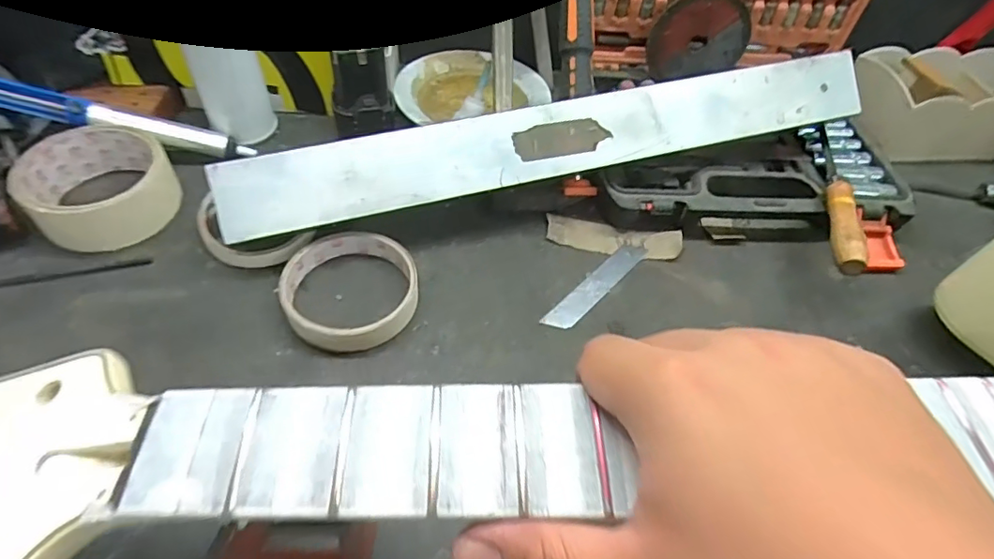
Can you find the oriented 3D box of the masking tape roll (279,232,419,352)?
[{"bbox_3d":[-0.094,0.004,0.348,0.082,0.023,0.089,3,51,-4],"label":"masking tape roll"}]

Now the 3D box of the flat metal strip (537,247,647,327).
[{"bbox_3d":[0.070,0.003,0.381,0.019,0.004,0.103,37,57,21],"label":"flat metal strip"}]

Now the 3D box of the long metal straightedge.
[{"bbox_3d":[0.053,-0.102,0.385,0.470,0.009,0.052,-14,95,-12],"label":"long metal straightedge"}]

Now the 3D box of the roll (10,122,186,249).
[{"bbox_3d":[-0.270,-0.064,0.373,0.086,0.037,0.085,3,51,-4],"label":"roll"}]

